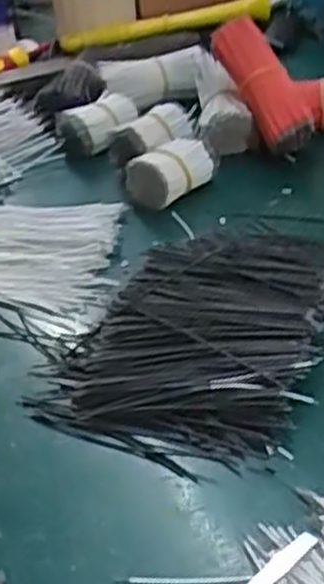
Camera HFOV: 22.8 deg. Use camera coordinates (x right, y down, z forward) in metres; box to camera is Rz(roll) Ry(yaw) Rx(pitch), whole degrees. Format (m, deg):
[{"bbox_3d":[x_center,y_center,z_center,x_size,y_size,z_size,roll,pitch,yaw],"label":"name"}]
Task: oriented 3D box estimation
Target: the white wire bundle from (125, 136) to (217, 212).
[{"bbox_3d":[0.005,-0.072,0.481,0.036,0.029,0.044,18,40,36],"label":"white wire bundle"}]

